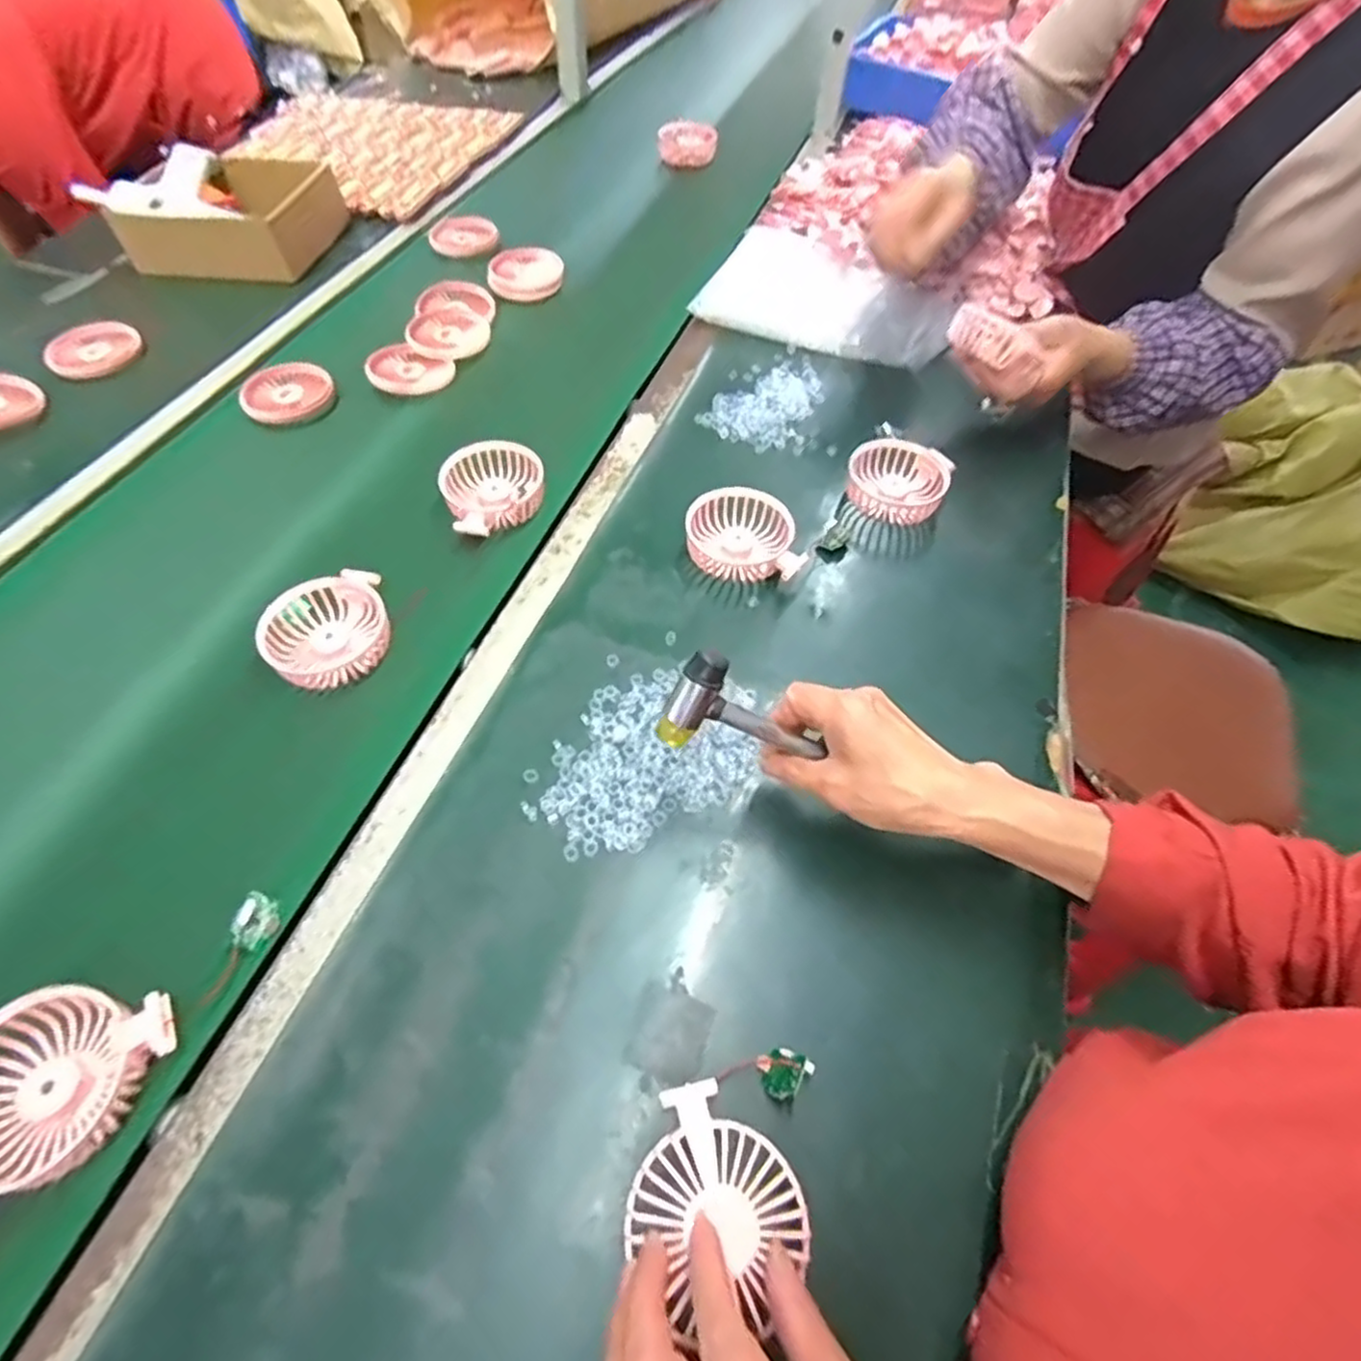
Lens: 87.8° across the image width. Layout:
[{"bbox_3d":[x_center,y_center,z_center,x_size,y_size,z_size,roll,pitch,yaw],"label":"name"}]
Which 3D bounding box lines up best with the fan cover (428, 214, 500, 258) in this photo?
[{"bbox_3d":[-0.285,-0.589,0.934,0.087,0.021,0.087,-14,59,-12],"label":"fan cover"}]

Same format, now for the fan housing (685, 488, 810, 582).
[{"bbox_3d":[0.054,-0.122,0.604,0.097,0.030,0.083,8,57,2],"label":"fan housing"}]

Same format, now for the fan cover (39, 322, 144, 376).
[{"bbox_3d":[-0.624,-0.353,0.750,0.090,0.014,0.081,11,57,4],"label":"fan cover"}]

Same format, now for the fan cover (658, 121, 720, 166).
[{"bbox_3d":[0.013,-0.822,1.083,0.088,0.028,0.092,-1,56,-3],"label":"fan cover"}]

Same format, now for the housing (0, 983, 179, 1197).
[{"bbox_3d":[-0.326,0.204,0.369,0.087,0.034,0.100,28,60,14],"label":"housing"}]

